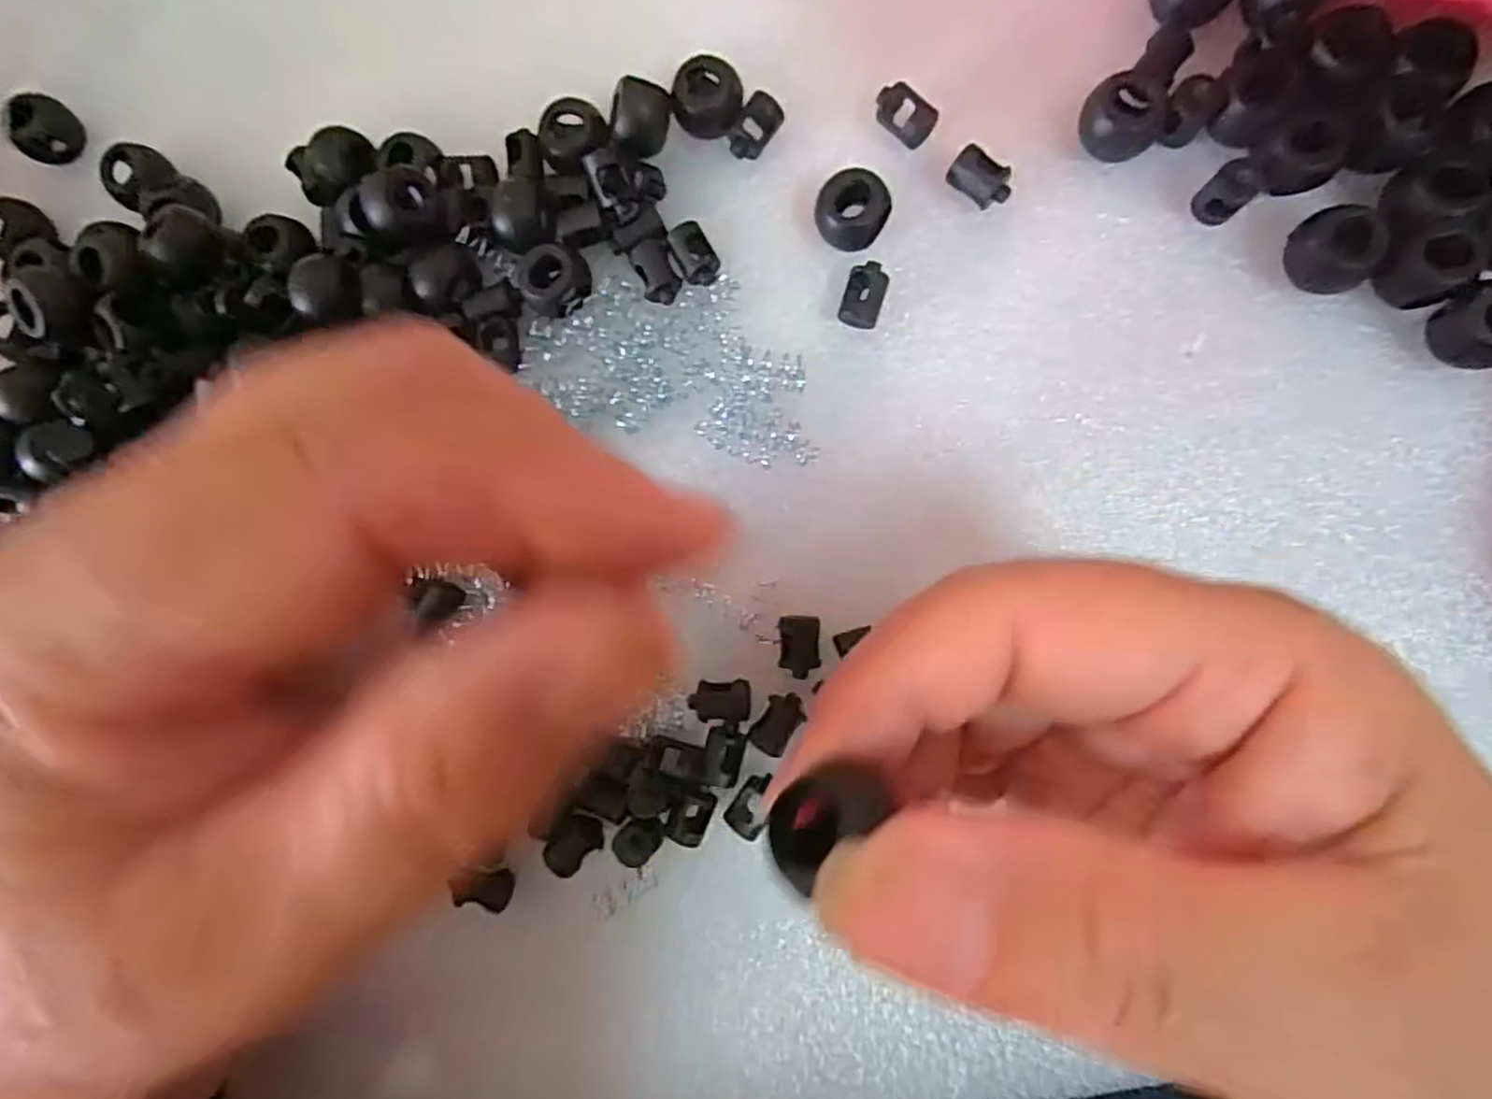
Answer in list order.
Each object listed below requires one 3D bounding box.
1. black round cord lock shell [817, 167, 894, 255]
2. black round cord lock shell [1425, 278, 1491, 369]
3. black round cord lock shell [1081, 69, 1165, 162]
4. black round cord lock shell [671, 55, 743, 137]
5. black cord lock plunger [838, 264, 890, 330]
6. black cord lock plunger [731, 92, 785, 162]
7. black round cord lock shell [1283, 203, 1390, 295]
[{"bbox_3d":[0.026,-0.081,0.174,0.017,0.015,0.015,-5,88,8],"label":"black round cord lock shell"},{"bbox_3d":[0.156,-0.047,0.153,0.013,0.014,0.017,-23,85,7],"label":"black round cord lock shell"},{"bbox_3d":[0.086,-0.099,0.167,0.015,0.013,0.016,0,88,8],"label":"black round cord lock shell"},{"bbox_3d":[-0.009,-0.112,0.179,0.017,0.008,0.015,10,89,9],"label":"black round cord lock shell"},{"bbox_3d":[0.029,-0.061,0.176,0.009,0.008,0.016,14,91,8],"label":"black cord lock plunger"},{"bbox_3d":[0.003,-0.105,0.180,0.007,0.008,0.016,31,92,8],"label":"black cord lock plunger"},{"bbox_3d":[0.129,-0.065,0.159,0.015,0.013,0.017,-30,84,6],"label":"black round cord lock shell"}]

